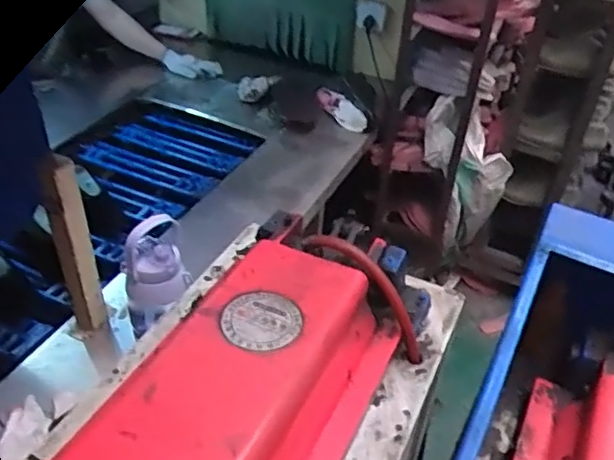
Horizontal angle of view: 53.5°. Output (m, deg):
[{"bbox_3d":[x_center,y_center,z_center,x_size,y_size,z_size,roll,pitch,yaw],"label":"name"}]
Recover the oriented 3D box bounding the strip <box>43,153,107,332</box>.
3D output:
[{"bbox_3d":[-0.377,0.041,1.000,0.065,0.351,0.049,-21,44,-27],"label":"strip"}]

